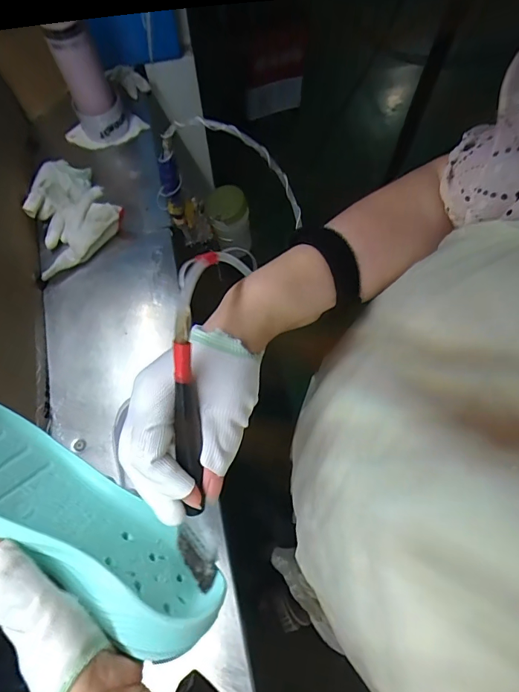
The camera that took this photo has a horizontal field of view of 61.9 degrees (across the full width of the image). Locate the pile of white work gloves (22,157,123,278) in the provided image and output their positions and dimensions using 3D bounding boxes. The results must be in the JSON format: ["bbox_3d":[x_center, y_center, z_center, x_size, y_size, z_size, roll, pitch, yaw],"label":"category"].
[{"bbox_3d":[-0.294,-0.218,0.699,0.137,0.075,0.190,-14,62,-4],"label":"pile of white work gloves"}]

